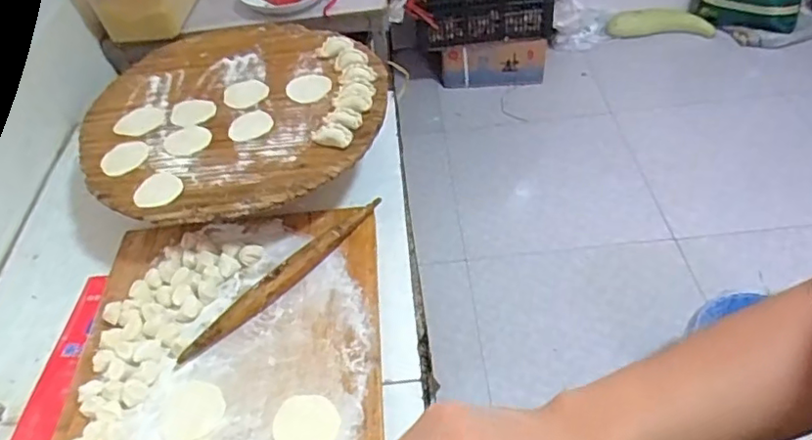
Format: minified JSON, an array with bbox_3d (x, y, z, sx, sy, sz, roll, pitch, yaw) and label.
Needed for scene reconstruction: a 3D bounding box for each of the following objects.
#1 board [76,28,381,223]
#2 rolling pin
[{"bbox_3d":[-0.263,-0.182,0.914,0.442,0.033,0.470,-4,47,4],"label":"board"},{"bbox_3d":[-0.151,0.068,0.776,0.030,0.030,0.327,30,57,30],"label":"rolling pin"}]

